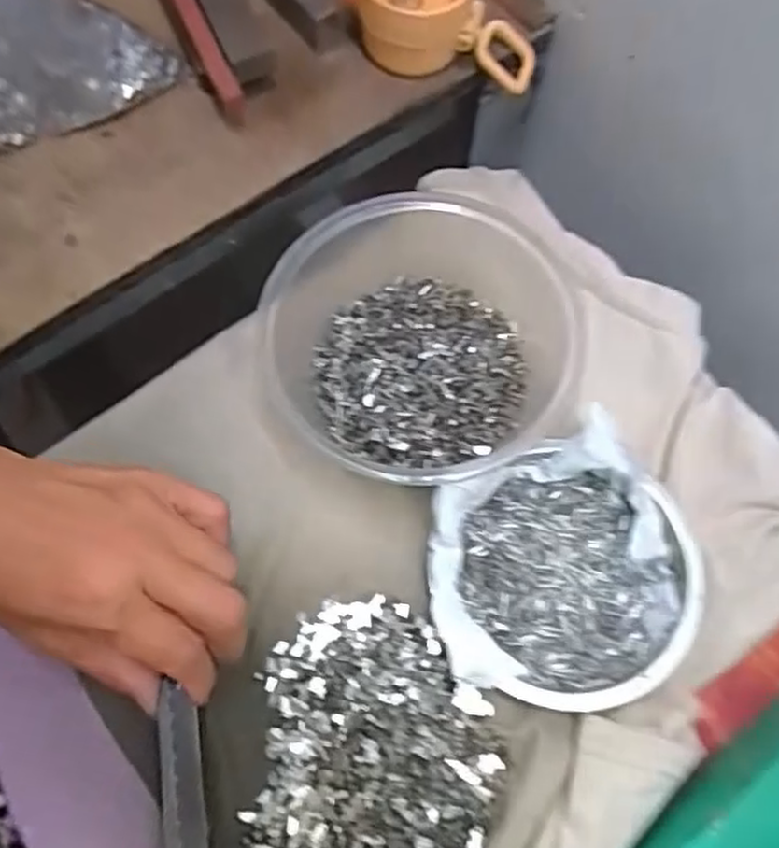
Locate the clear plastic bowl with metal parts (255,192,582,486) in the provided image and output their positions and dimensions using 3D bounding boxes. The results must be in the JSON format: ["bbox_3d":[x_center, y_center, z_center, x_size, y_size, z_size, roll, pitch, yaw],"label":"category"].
[{"bbox_3d":[0.015,-0.039,0.359,0.147,0.067,0.124,-17,71,-6],"label":"clear plastic bowl with metal parts"}]

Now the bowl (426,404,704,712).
[{"bbox_3d":[0.080,0.071,0.340,0.124,0.031,0.113,0,70,0],"label":"bowl"}]

